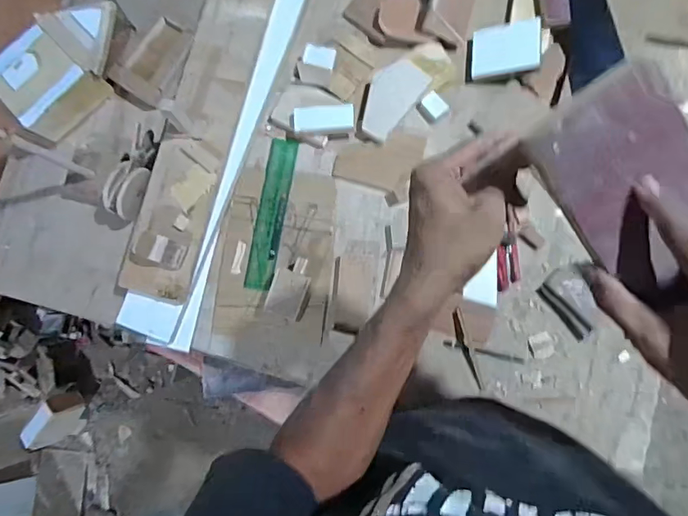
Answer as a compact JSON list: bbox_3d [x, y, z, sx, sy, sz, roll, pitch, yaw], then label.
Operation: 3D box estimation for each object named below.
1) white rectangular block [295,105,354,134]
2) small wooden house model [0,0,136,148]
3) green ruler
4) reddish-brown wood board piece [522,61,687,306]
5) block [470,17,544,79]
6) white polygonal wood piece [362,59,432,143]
[{"bbox_3d":[-0.031,-0.217,0.755,0.093,0.013,0.042,-6,87,-5],"label":"white rectangular block"},{"bbox_3d":[-0.454,-0.323,0.799,0.241,0.099,0.120,-44,80,0],"label":"small wooden house model"},{"bbox_3d":[-0.117,-0.072,0.776,0.046,0.007,0.246,9,83,6],"label":"green ruler"},{"bbox_3d":[0.195,-0.046,0.314,0.093,0.008,0.146,-38,101,7],"label":"reddish-brown wood board piece"},{"bbox_3d":[0.253,-0.327,0.746,0.102,0.013,0.086,-1,77,29],"label":"block"},{"bbox_3d":[0.073,-0.254,0.765,0.077,0.022,0.126,42,89,12],"label":"white polygonal wood piece"}]

